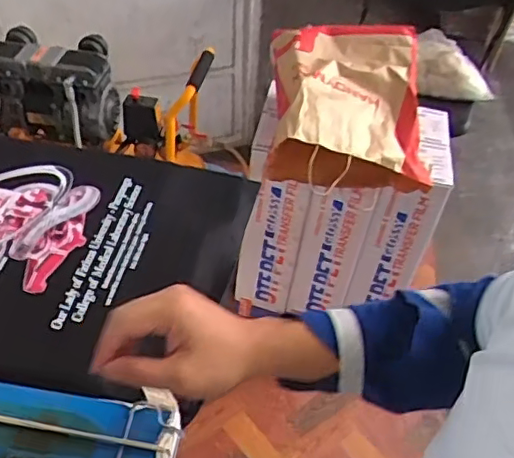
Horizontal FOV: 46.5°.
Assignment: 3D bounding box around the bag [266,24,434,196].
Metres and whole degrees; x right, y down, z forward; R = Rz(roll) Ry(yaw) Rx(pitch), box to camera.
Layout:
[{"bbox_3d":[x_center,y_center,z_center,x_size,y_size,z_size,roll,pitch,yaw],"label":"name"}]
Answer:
[{"bbox_3d":[0.203,-0.263,1.294,0.334,0.205,0.376,4,45,-1],"label":"bag"}]

